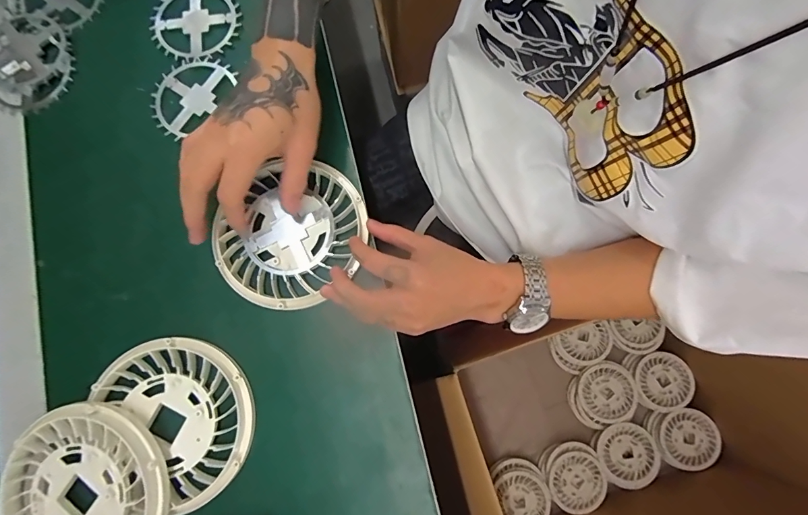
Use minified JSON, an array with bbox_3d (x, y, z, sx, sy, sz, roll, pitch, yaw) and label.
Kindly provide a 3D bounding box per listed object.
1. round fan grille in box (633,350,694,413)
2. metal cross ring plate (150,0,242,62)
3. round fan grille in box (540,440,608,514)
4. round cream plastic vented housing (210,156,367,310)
[{"bbox_3d":[0.624,0.293,0.938,0.125,0.016,0.129,0,79,0],"label":"round fan grille in box"},{"bbox_3d":[-0.202,-0.230,0.381,0.083,0.004,0.081,0,79,0],"label":"metal cross ring plate"},{"bbox_3d":[0.413,0.535,0.964,0.139,0.055,0.148,-23,88,-9],"label":"round fan grille in box"},{"bbox_3d":[-0.097,-0.021,0.342,0.113,0.018,0.129,44,83,7],"label":"round cream plastic vented housing"}]

